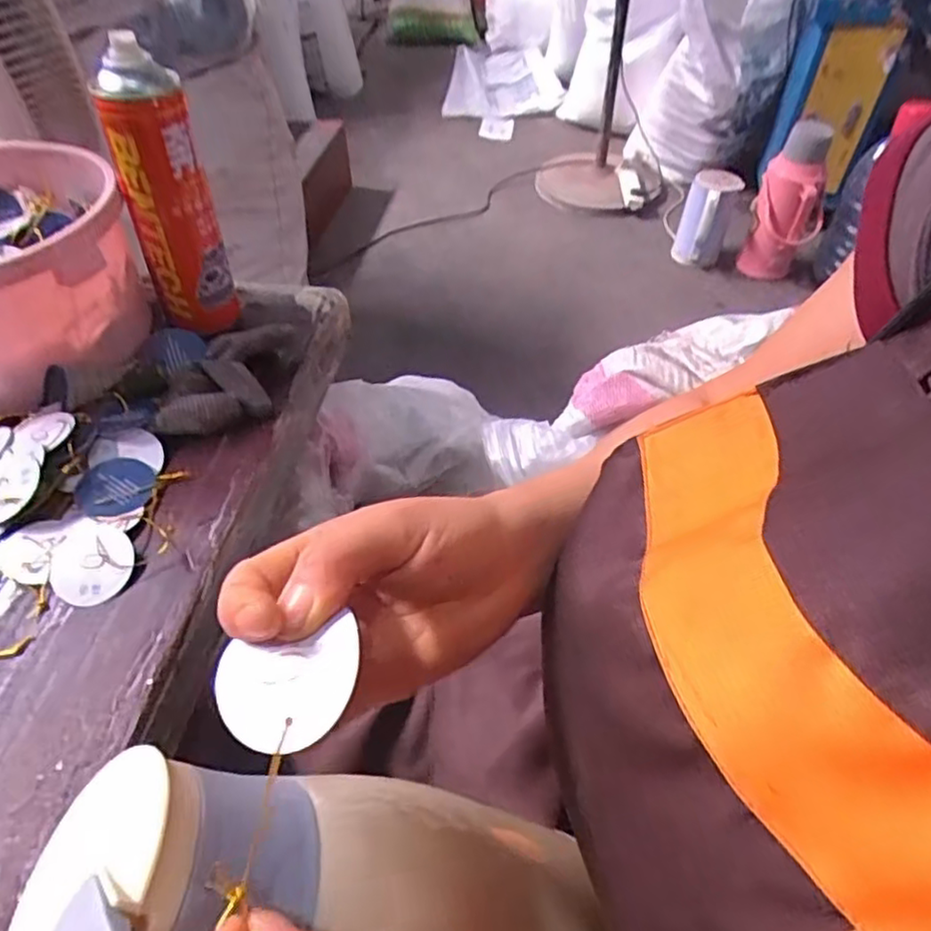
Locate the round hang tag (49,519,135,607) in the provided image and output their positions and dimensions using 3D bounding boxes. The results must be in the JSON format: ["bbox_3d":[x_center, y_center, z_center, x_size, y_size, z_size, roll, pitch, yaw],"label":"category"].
[{"bbox_3d":[-0.245,0.061,0.435,0.050,0.011,0.062,-32,56,-28],"label":"round hang tag"}]

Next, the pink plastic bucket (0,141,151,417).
[{"bbox_3d":[-0.374,-0.155,0.528,0.196,0.118,0.217,-19,51,-18],"label":"pink plastic bucket"}]

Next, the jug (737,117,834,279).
[{"bbox_3d":[0.761,-0.613,1.559,0.145,0.303,0.144,23,51,18],"label":"jug"}]

